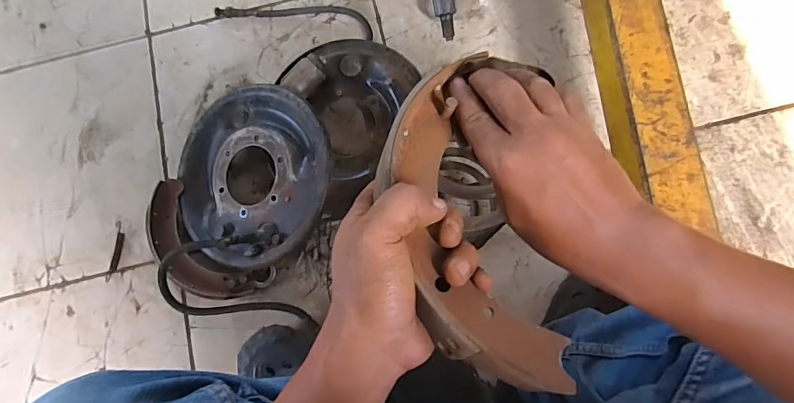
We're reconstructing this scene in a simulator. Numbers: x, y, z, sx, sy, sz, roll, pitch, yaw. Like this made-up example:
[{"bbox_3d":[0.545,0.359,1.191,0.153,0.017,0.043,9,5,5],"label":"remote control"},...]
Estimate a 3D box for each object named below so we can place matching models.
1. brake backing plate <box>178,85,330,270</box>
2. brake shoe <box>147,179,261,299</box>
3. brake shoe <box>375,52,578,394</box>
[{"bbox_3d":[-0.222,-0.039,0.674,0.265,0.037,0.265,-3,81,20],"label":"brake backing plate"},{"bbox_3d":[-0.322,0.075,0.702,0.094,0.038,0.226,-41,81,-5],"label":"brake shoe"},{"bbox_3d":[0.038,0.006,0.269,0.081,0.037,0.214,-12,71,-3],"label":"brake shoe"}]

